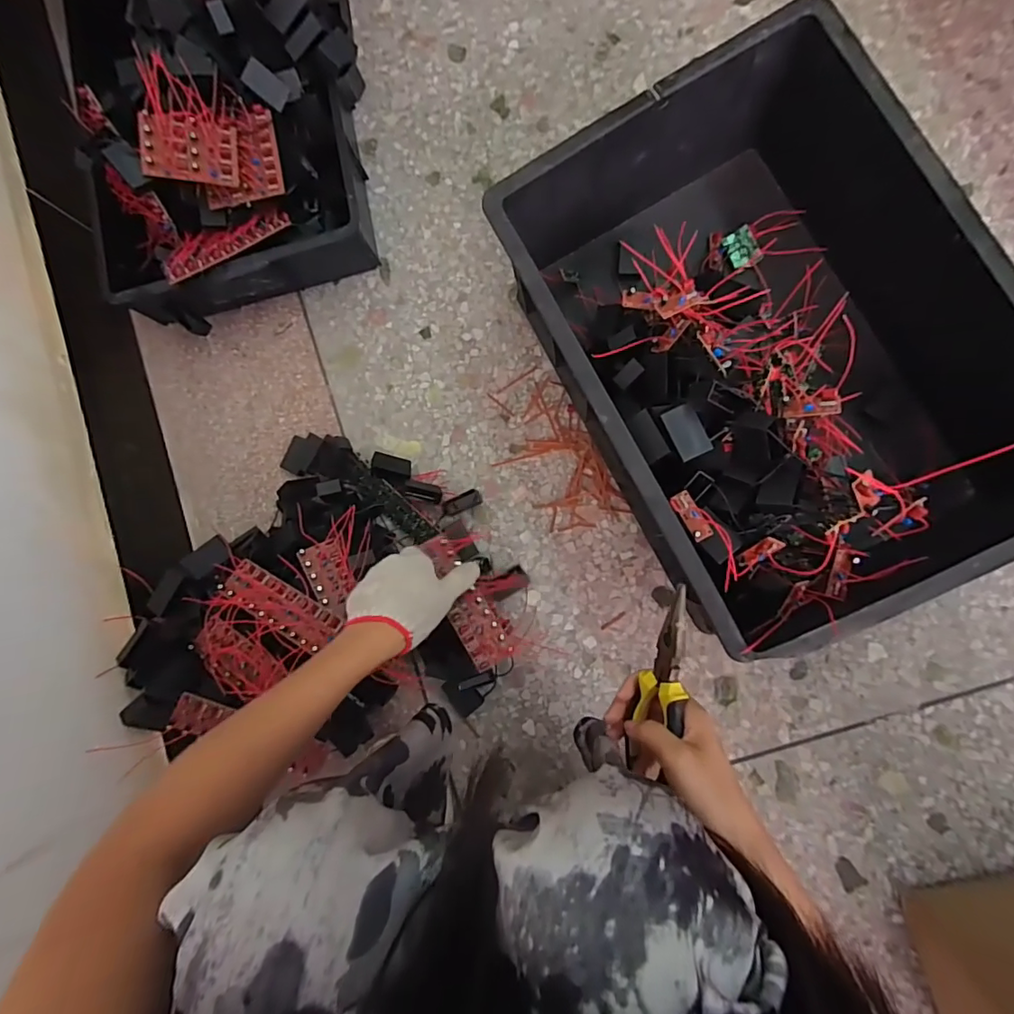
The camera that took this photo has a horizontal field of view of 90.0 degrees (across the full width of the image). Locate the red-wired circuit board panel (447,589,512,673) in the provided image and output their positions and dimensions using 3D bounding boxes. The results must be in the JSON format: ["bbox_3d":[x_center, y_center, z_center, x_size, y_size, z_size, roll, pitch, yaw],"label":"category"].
[{"bbox_3d":[-0.028,0.134,0.555,0.051,0.015,0.078,-28,73,-22],"label":"red-wired circuit board panel"}]

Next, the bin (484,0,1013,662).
[{"bbox_3d":[0.251,-0.157,0.522,0.346,0.205,0.505,-28,83,6],"label":"bin"}]

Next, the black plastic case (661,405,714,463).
[{"bbox_3d":[0.162,-0.067,0.461,0.027,0.018,0.048,-25,84,6],"label":"black plastic case"}]

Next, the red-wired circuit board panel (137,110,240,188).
[{"bbox_3d":[-0.359,-0.404,0.575,0.096,0.011,0.064,-3,103,-20],"label":"red-wired circuit board panel"}]

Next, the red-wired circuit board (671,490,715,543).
[{"bbox_3d":[0.166,0.008,0.452,0.019,0.009,0.047,-31,83,5],"label":"red-wired circuit board"}]

